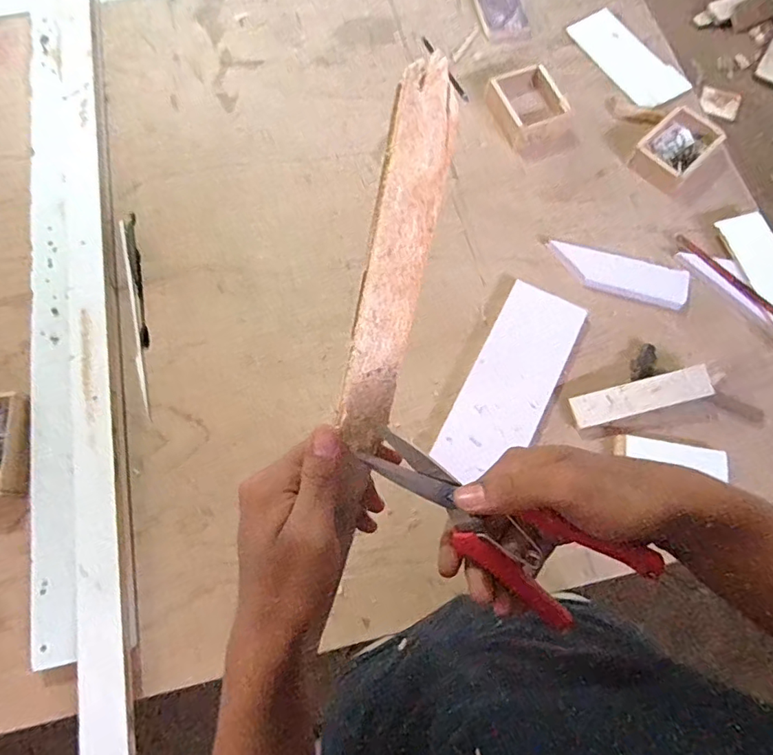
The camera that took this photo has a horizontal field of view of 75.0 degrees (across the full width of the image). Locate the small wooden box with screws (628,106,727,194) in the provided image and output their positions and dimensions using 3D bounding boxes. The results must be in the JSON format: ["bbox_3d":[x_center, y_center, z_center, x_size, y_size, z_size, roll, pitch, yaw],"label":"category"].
[{"bbox_3d":[0.485,-0.384,0.846,0.145,0.035,0.104,-41,76,-12],"label":"small wooden box with screws"}]

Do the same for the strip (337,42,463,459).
[{"bbox_3d":[0.005,-0.057,0.285,0.042,0.211,0.004,-1,21,-39],"label":"strip"}]

